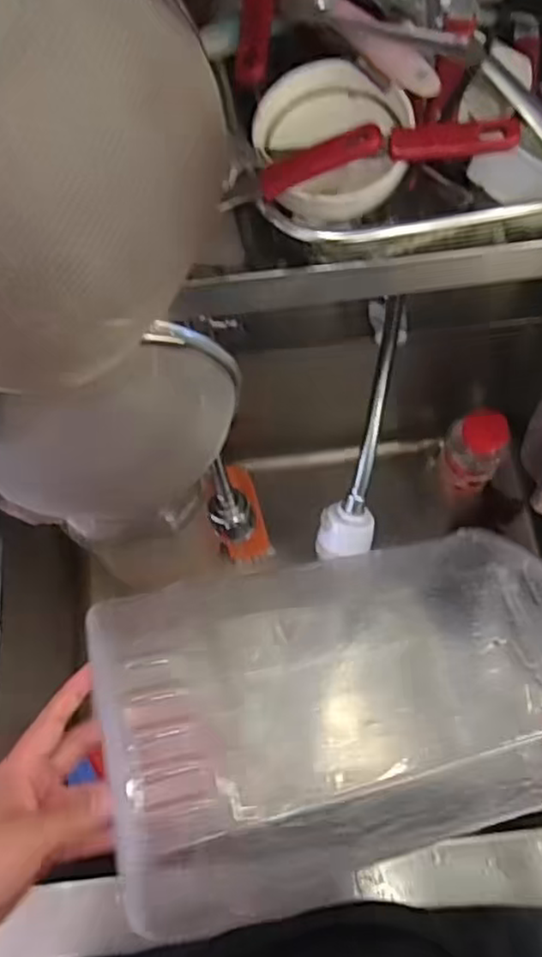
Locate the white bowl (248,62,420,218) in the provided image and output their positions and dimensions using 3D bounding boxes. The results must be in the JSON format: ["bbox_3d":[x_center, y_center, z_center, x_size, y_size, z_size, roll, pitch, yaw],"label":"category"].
[{"bbox_3d":[0.035,-0.188,0.378,0.082,0.034,0.084,-1,67,2],"label":"white bowl"}]

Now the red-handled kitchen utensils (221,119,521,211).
[{"bbox_3d":[0.050,-0.165,0.359,0.150,0.038,0.020,-4,67,1],"label":"red-handled kitchen utensils"}]

